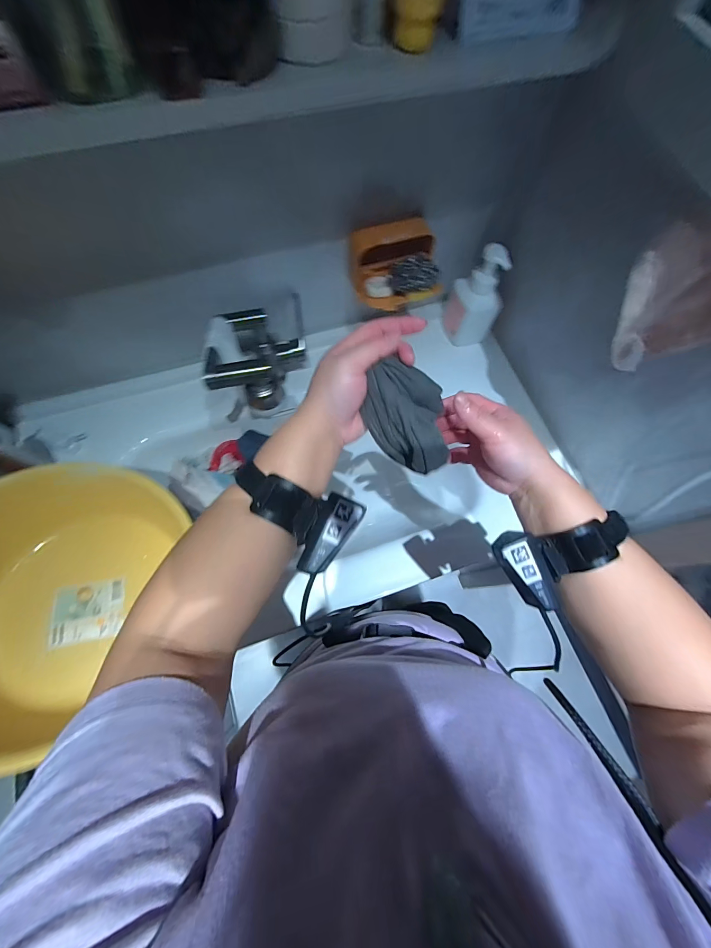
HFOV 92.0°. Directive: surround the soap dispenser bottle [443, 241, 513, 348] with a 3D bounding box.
[{"bbox_3d":[0.222,-0.319,0.626,0.085,0.166,0.066,5,70,0],"label":"soap dispenser bottle"}]

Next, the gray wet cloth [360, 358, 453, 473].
[{"bbox_3d":[0.045,-0.051,0.293,0.070,0.051,0.085,-1,70,-3],"label":"gray wet cloth"}]

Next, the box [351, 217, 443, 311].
[{"bbox_3d":[0.068,-0.319,0.530,0.127,0.077,0.101,-19,72,-9],"label":"box"}]

